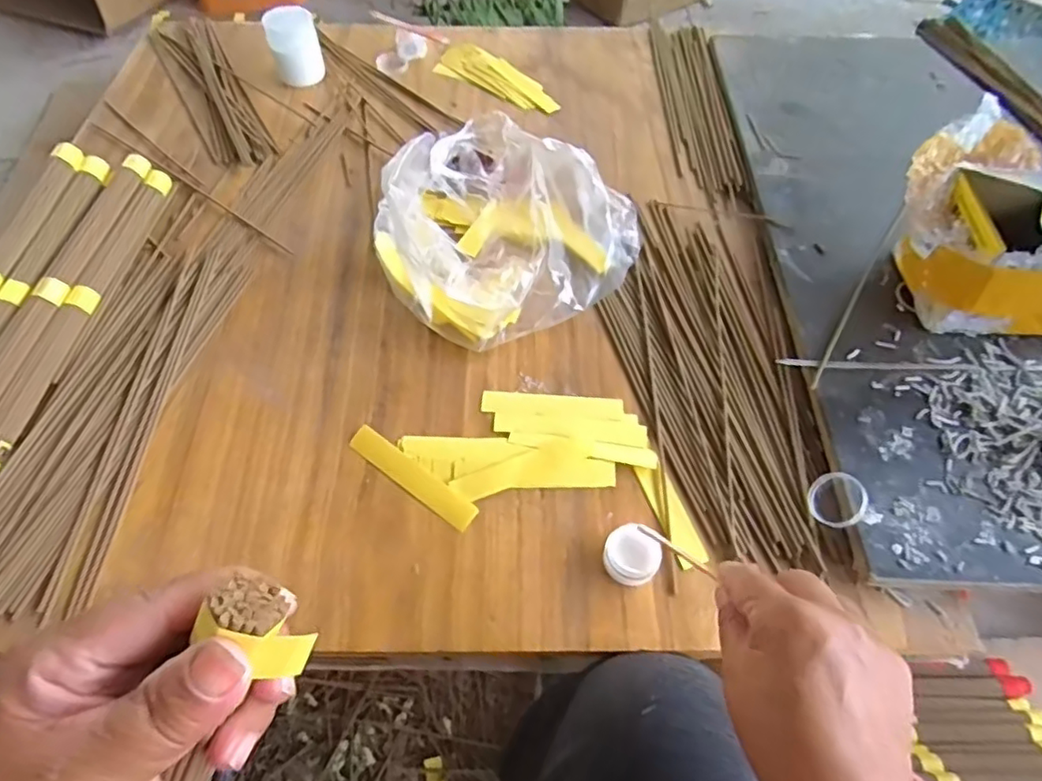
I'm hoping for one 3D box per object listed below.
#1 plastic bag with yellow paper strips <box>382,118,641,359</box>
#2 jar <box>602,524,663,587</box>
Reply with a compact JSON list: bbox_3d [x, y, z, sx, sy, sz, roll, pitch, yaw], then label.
[{"bbox_3d":[-0.018,-0.157,0.551,0.228,0.086,0.208,-36,63,-22],"label":"plastic bag with yellow paper strips"},{"bbox_3d":[0.074,0.112,0.421,0.037,0.014,0.034,0,56,0],"label":"jar"}]

